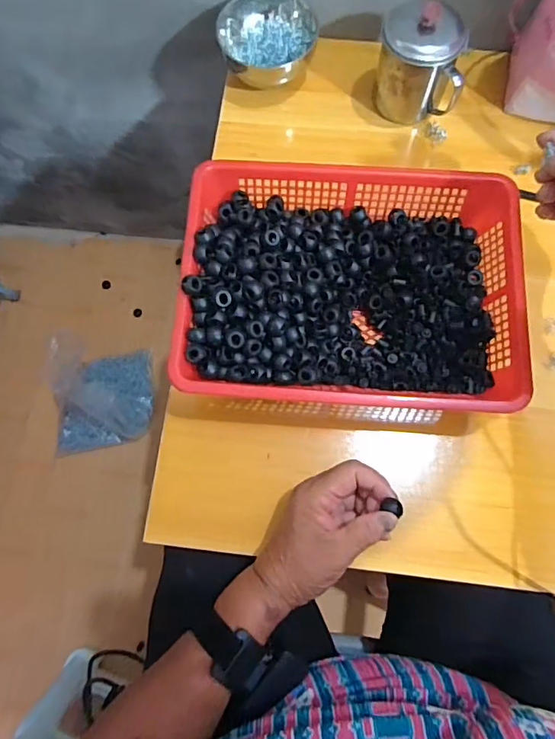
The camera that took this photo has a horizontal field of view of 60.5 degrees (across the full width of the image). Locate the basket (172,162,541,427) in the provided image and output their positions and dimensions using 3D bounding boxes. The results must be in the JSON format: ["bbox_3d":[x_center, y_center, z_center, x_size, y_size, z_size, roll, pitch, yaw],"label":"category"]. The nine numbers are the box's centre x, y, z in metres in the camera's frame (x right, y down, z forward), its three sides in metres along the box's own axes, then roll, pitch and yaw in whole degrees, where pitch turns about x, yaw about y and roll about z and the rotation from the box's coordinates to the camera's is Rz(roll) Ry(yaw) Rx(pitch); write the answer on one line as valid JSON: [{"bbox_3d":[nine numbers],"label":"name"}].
[{"bbox_3d":[0.066,-0.077,0.449,0.295,0.077,0.228,5,76,2],"label":"basket"}]

